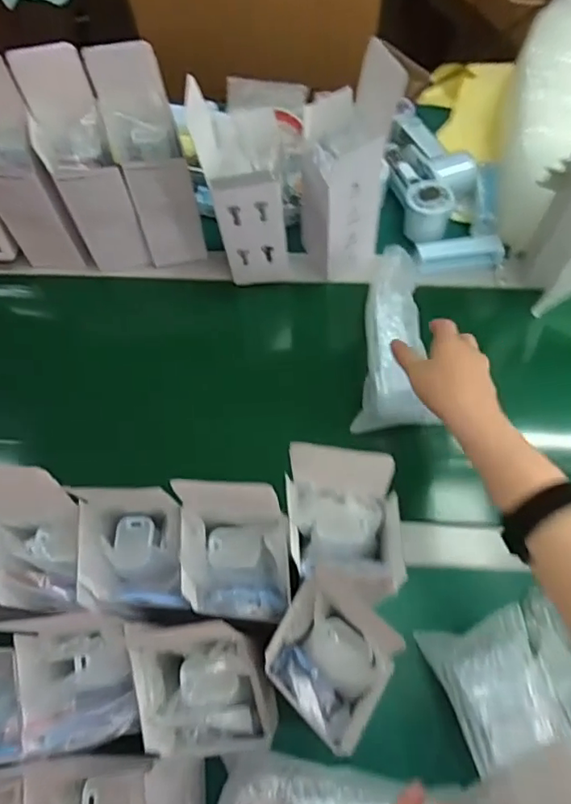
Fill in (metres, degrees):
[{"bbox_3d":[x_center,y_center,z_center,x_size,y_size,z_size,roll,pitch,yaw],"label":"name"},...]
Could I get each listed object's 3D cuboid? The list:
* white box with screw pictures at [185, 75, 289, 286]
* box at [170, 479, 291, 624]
[{"bbox_3d":[-0.044,-0.237,0.629,0.088,0.223,0.082,-6,66,0],"label":"white box with screw pictures"},{"bbox_3d":[-0.036,0.110,0.410,0.075,0.067,0.093,-6,66,0],"label":"box"}]

